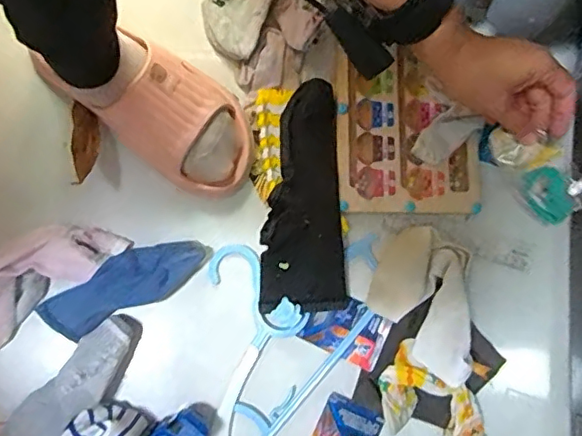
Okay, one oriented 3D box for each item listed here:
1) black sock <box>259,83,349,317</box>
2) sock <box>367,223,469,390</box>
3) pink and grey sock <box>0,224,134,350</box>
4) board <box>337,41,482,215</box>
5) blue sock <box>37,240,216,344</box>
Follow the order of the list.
[{"bbox_3d":[0.008,-0.023,0.551,0.080,0.024,0.223,-2,82,-1],"label":"black sock"},{"bbox_3d":[0.123,0.078,0.533,0.095,0.044,0.138,11,81,1],"label":"sock"},{"bbox_3d":[-0.273,0.086,0.520,0.242,0.042,0.061,-40,84,-6],"label":"pink and grey sock"},{"bbox_3d":[0.120,-0.086,0.569,0.140,0.020,0.159,1,82,-1],"label":"board"},{"bbox_3d":[-0.153,0.060,0.526,0.151,0.038,0.049,-28,83,-5],"label":"blue sock"}]

